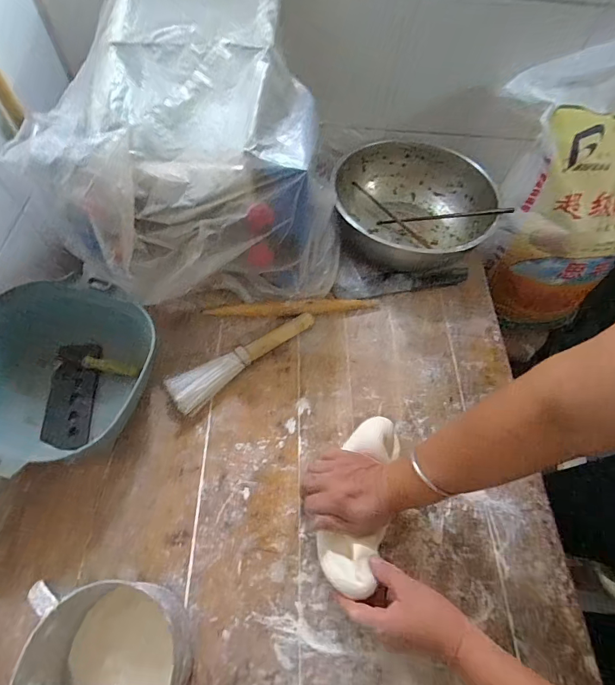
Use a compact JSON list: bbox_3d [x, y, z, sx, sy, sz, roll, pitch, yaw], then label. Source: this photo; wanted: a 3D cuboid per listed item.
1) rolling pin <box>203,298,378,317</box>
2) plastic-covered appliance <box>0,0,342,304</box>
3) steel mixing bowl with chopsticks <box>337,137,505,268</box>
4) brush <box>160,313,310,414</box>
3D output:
[{"bbox_3d":[-0.022,-0.057,0.663,0.288,0.026,0.024,-6,60,-7],"label":"rolling pin"},{"bbox_3d":[-0.182,-0.304,0.614,0.404,0.335,0.449,-12,63,-10],"label":"plastic-covered appliance"},{"bbox_3d":[0.200,-0.254,0.745,0.287,0.109,0.283,2,59,-3],"label":"steel mixing bowl with chopsticks"},{"bbox_3d":[-0.096,0.015,0.606,0.253,0.041,0.061,-36,67,-22],"label":"brush"}]

